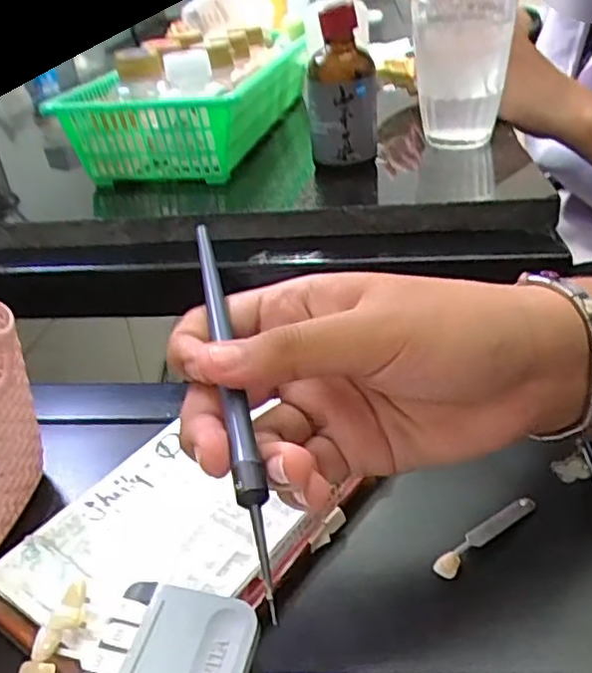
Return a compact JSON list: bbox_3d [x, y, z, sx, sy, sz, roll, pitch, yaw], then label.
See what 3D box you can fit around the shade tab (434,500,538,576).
[{"bbox_3d":[0.074,0.077,0.253,0.054,0.006,0.008,-22,35,-34],"label":"shade tab"}]

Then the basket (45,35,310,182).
[{"bbox_3d":[-0.073,-0.179,0.508,0.120,0.064,0.252,5,29,10],"label":"basket"}]

